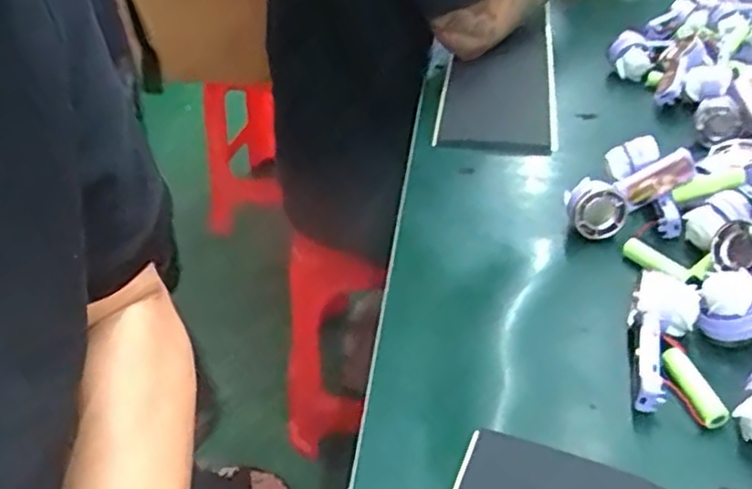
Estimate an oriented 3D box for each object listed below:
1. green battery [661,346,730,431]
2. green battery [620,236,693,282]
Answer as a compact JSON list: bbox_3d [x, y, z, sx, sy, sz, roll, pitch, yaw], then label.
[{"bbox_3d":[0.184,0.085,0.421,0.016,0.013,0.053,-11,40,-8],"label":"green battery"},{"bbox_3d":[0.199,0.010,0.510,0.013,0.010,0.052,-32,47,-29],"label":"green battery"}]

